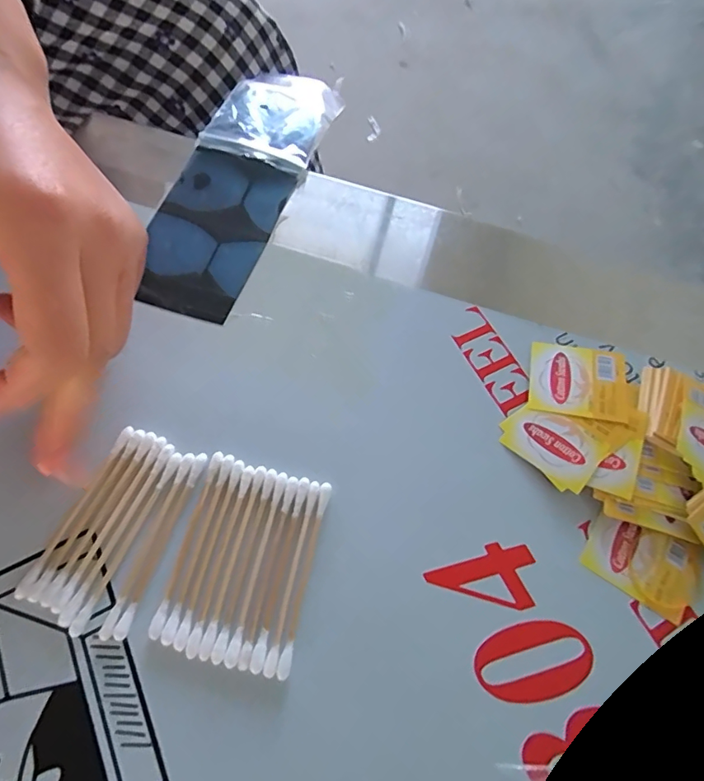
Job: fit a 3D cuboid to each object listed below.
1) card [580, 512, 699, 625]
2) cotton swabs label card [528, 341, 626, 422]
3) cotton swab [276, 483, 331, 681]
[{"bbox_3d":[0.119,0.070,0.201,0.043,0.004,0.032,30,72,6],"label":"card"},{"bbox_3d":[0.106,-0.005,0.231,0.041,0.008,0.037,13,65,3],"label":"cotton swabs label card"},{"bbox_3d":[-0.018,0.070,0.186,0.004,0.004,0.071,12,65,2],"label":"cotton swab"}]

